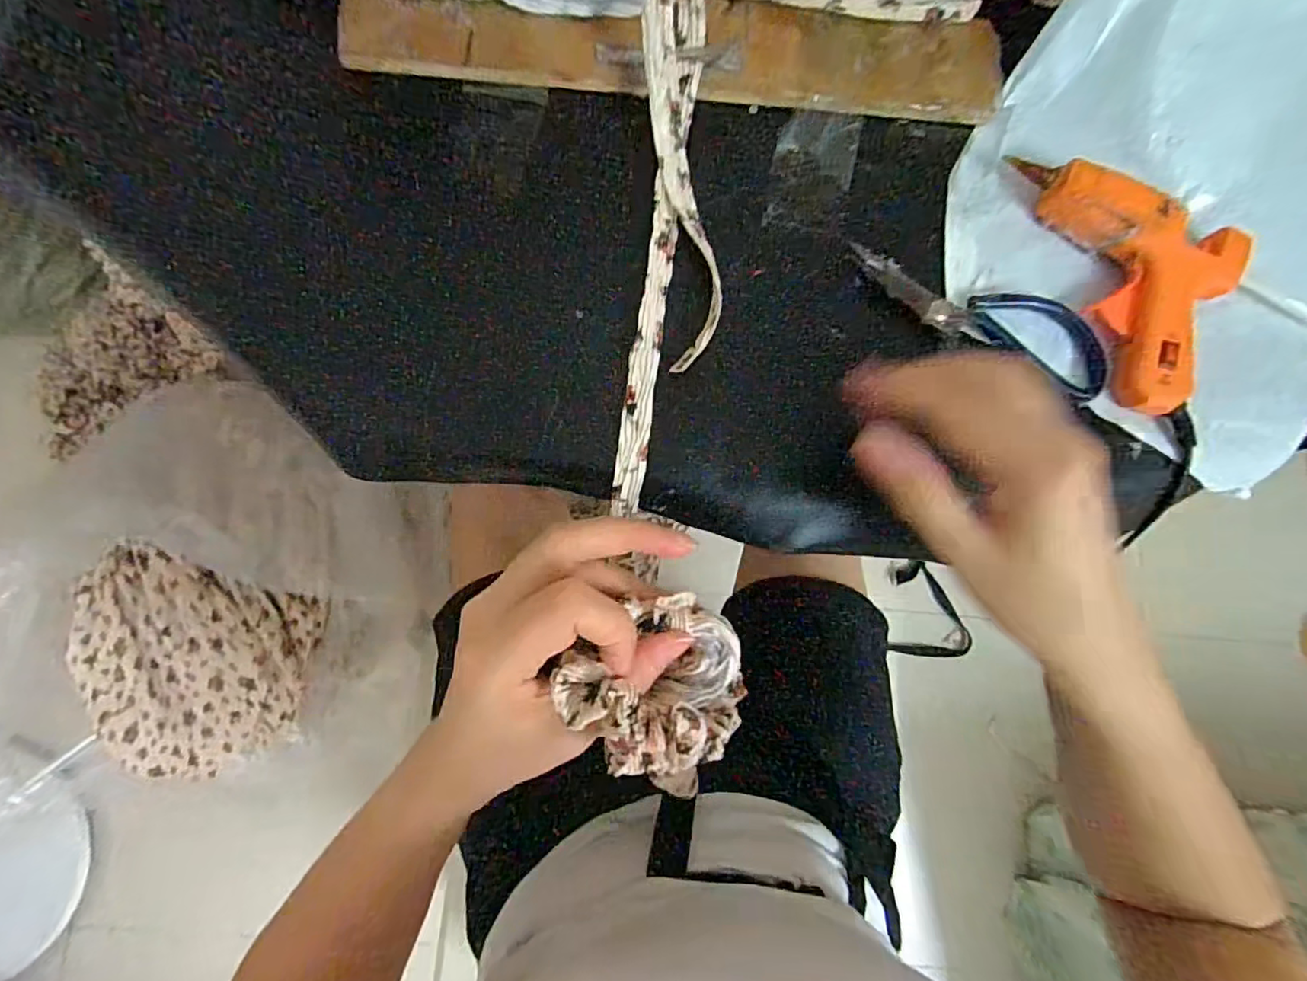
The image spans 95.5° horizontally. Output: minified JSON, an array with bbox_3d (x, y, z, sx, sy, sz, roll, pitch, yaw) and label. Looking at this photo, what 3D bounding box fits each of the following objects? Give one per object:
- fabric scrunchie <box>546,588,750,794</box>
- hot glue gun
[{"bbox_3d":[0.006,0.082,0.241,0.070,0.051,0.071,-41,88,-8],"label":"fabric scrunchie"},{"bbox_3d":[0.283,-0.132,0.335,0.094,0.027,0.158,-23,85,-7],"label":"hot glue gun"}]

